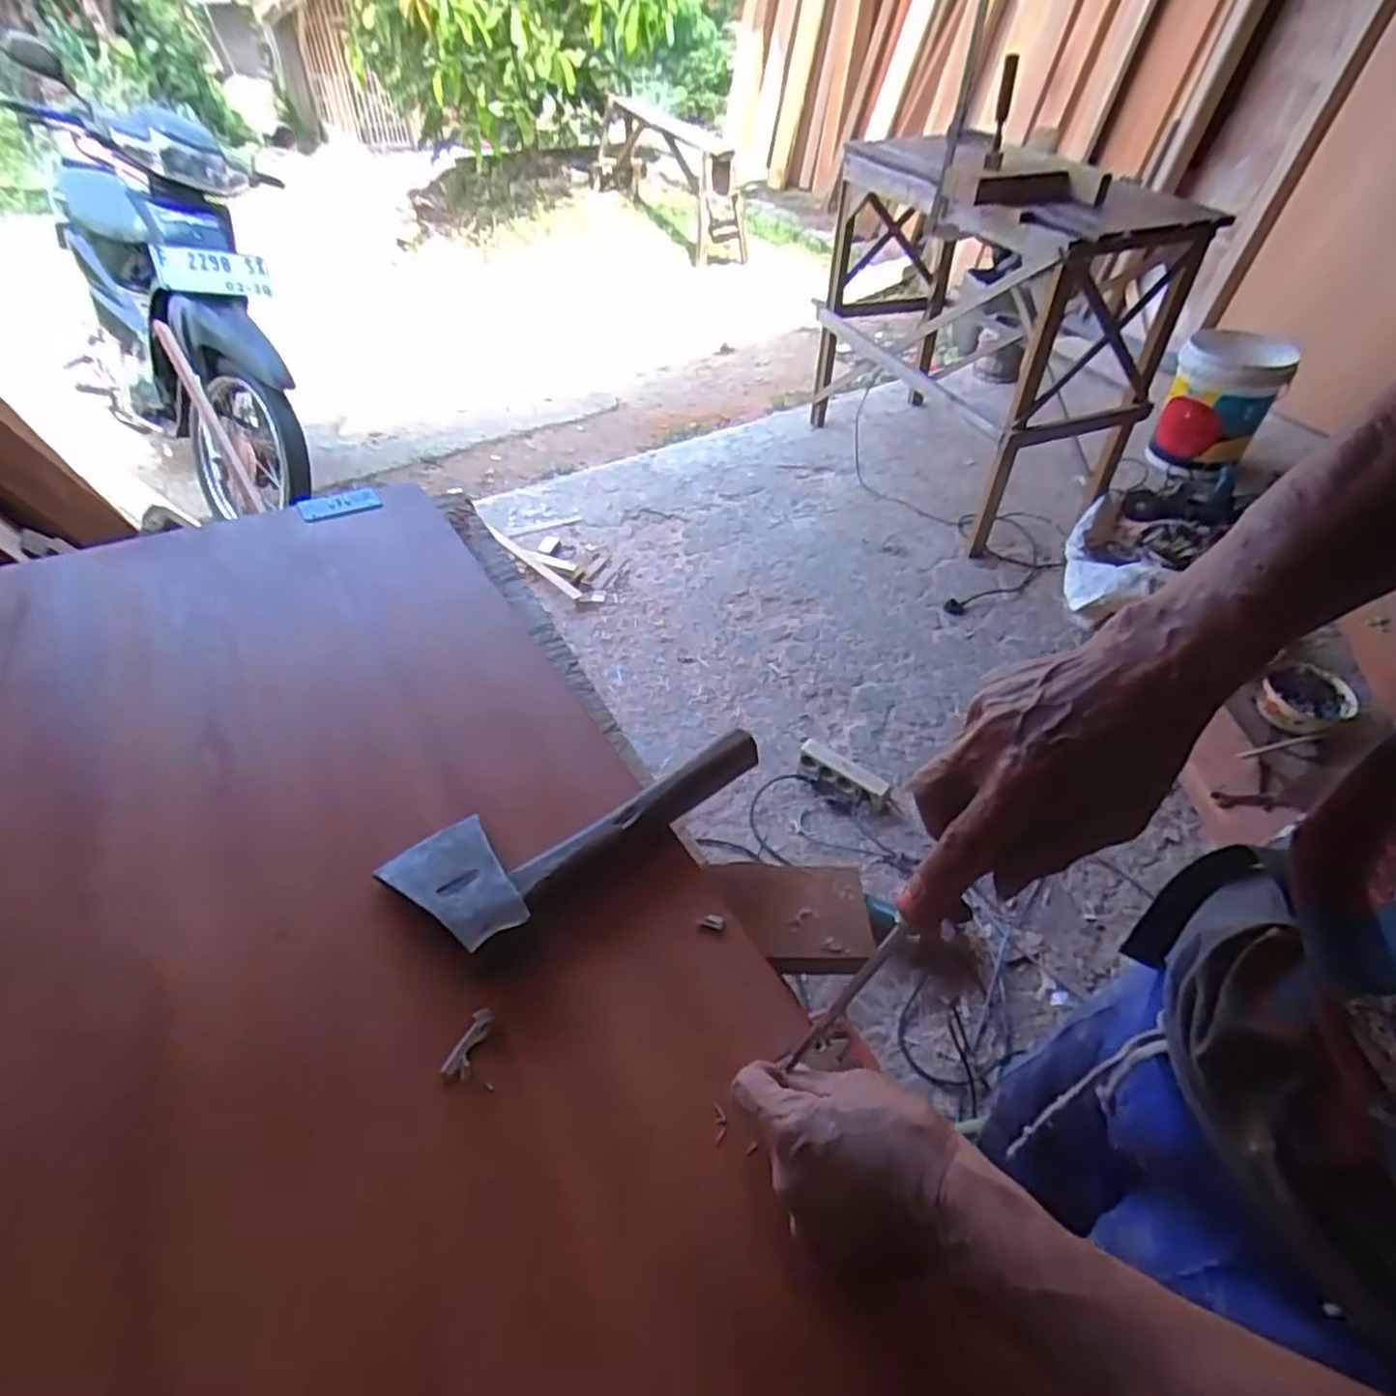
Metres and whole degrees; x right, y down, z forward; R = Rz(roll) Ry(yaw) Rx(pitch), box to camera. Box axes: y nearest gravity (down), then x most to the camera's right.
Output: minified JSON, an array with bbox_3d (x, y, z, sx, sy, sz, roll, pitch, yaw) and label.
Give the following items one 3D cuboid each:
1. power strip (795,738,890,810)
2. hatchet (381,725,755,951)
[{"bbox_3d":[0.300,0.155,1.570,0.199,0.048,0.071,27,50,25],"label":"power strip"},{"bbox_3d":[-0.088,0.083,0.581,0.274,0.034,0.108,-34,54,-30],"label":"hatchet"}]

